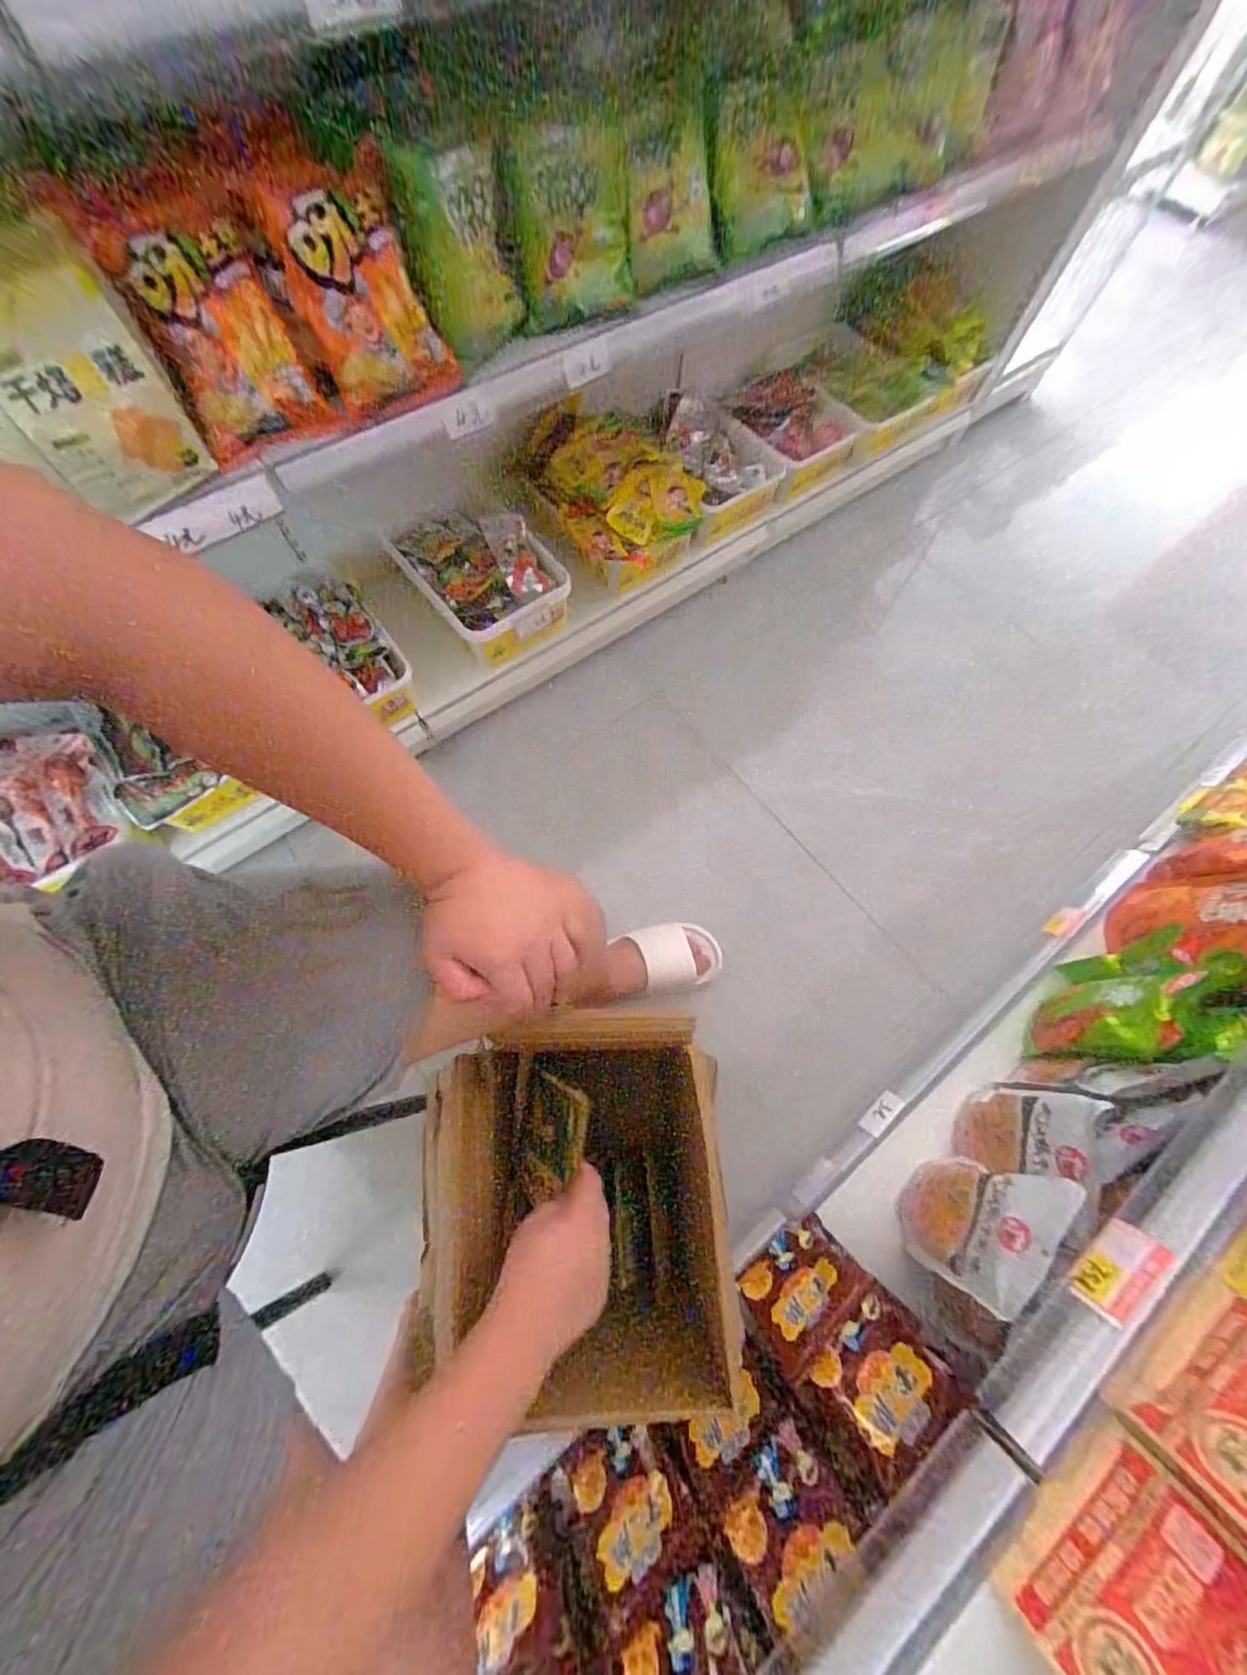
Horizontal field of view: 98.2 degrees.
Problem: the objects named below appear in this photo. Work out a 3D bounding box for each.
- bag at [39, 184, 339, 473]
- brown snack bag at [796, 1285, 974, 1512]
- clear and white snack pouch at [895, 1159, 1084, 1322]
[{"bbox_3d":[-0.403,-0.500,0.538,0.134,0.182,0.050,-32,43,-18],"label":"bag"},{"bbox_3d":[0.267,0.589,0.579,0.154,0.040,0.097,-40,32,-13],"label":"brown snack bag"},{"bbox_3d":[0.419,0.453,0.655,0.036,0.231,0.156,42,74,13],"label":"clear and white snack pouch"}]

